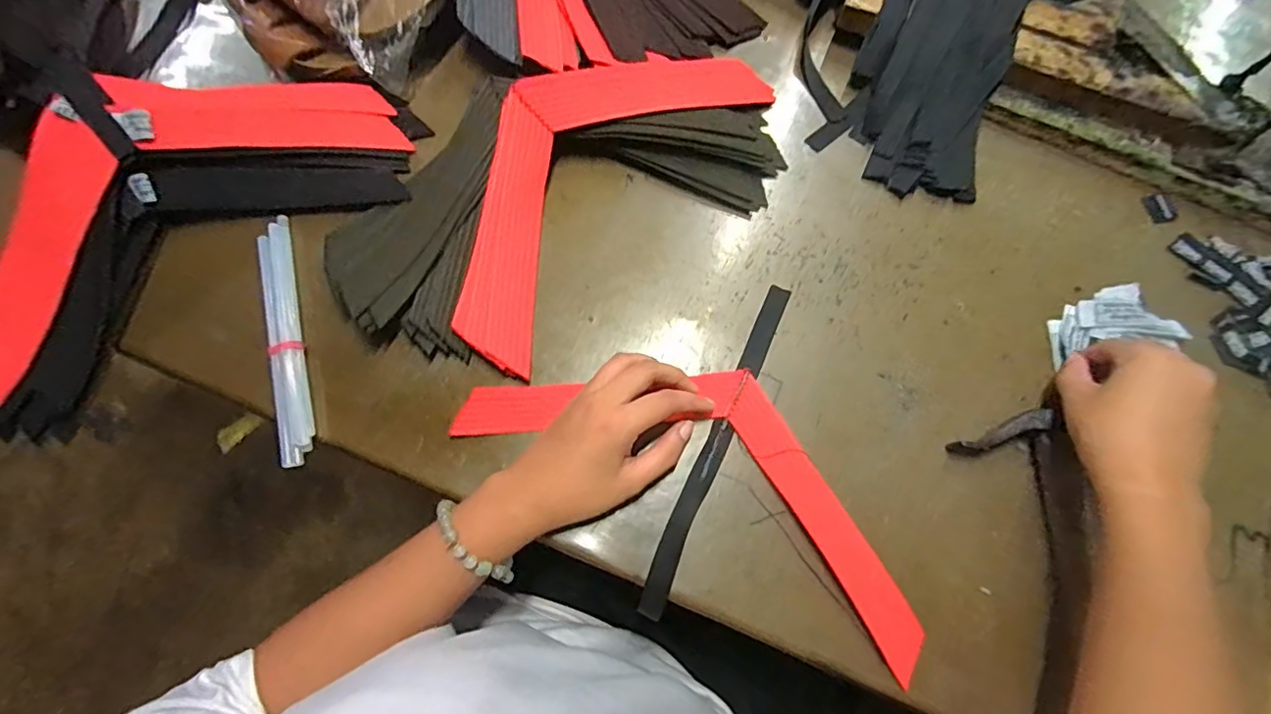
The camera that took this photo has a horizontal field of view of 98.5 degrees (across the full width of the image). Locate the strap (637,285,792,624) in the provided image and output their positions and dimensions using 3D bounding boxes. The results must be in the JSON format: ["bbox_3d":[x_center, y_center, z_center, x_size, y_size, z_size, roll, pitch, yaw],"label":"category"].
[{"bbox_3d":[0.060,0.058,0.389,0.018,0.005,0.251,24,73,7],"label":"strap"}]

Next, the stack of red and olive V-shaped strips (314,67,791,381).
[{"bbox_3d":[-0.052,-0.133,0.423,0.371,0.045,0.189,-37,76,-11],"label":"stack of red and olive V-shaped strips"}]

